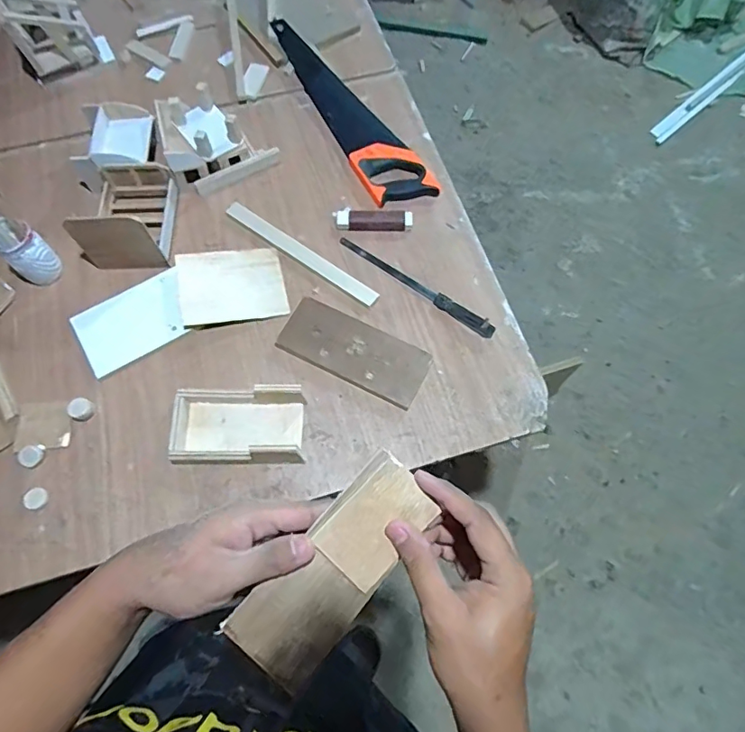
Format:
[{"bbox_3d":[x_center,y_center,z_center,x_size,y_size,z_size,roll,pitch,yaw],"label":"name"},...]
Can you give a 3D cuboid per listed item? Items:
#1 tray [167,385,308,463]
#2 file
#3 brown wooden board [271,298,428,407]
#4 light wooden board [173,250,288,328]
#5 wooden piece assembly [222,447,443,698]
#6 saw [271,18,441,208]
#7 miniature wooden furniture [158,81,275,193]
[{"bbox_3d":[-0.195,0.084,0.722,0.186,0.063,0.103,1,68,-2],"label":"tray"},{"bbox_3d":[0.072,-0.137,0.839,0.300,0.018,0.023,36,71,13],"label":"file"},{"bbox_3d":[-0.030,-0.025,0.782,0.227,0.013,0.093,25,69,9],"label":"brown wooden board"},{"bbox_3d":[-0.233,-0.133,0.827,0.168,0.010,0.129,-6,70,-12],"label":"light wooden board"},{"bbox_3d":[-0.023,0.133,0.330,0.061,0.008,0.152,43,86,-1],"label":"wooden piece assembly"},{"bbox_3d":[-0.059,-0.506,0.984,0.116,0.025,0.523,-28,71,-13],"label":"saw"},{"bbox_3d":[-0.294,-0.414,0.908,0.184,0.091,0.158,-33,73,-14],"label":"miniature wooden furniture"}]

